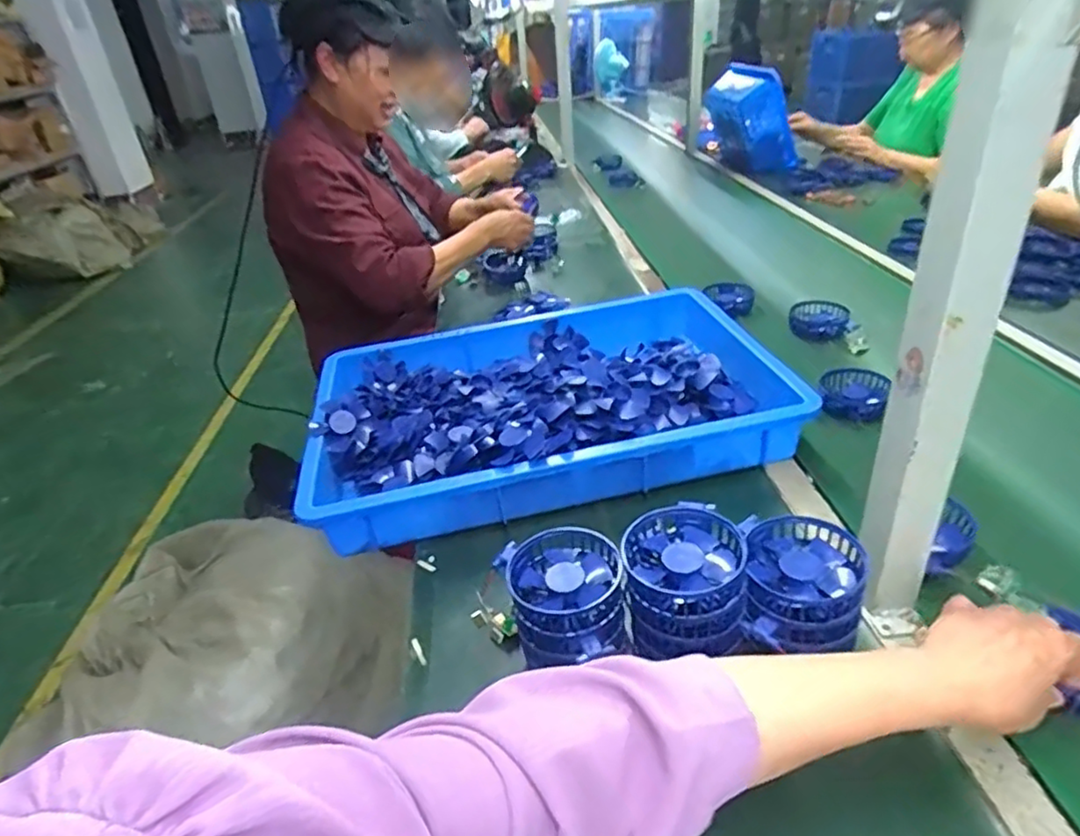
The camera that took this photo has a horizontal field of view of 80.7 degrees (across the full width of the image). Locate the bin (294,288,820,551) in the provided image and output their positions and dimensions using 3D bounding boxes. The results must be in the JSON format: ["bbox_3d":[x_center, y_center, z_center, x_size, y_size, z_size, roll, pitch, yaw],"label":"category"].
[{"bbox_3d":[0.016,-0.027,0.843,0.595,0.126,0.376,-10,32,-6],"label":"bin"}]

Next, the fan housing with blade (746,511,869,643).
[{"bbox_3d":[0.207,0.124,0.497,0.085,0.041,0.093,3,33,15],"label":"fan housing with blade"}]

